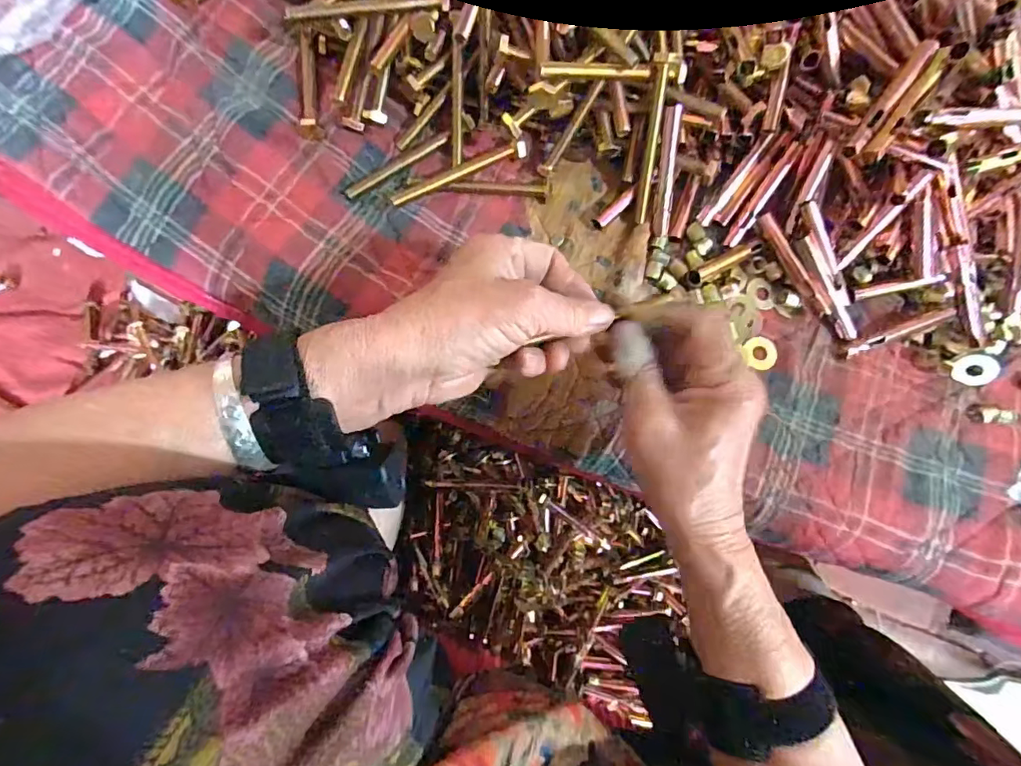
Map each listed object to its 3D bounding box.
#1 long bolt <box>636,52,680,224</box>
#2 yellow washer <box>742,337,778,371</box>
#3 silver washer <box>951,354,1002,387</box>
[{"bbox_3d":[0.100,-0.166,0.354,0.016,0.010,0.105,1,117,-5],"label":"long bolt"},{"bbox_3d":[0.183,-0.022,0.370,0.022,0.004,0.024,13,81,-3],"label":"yellow washer"},{"bbox_3d":[0.337,-0.009,0.371,0.027,0.005,0.023,6,113,29],"label":"silver washer"}]

